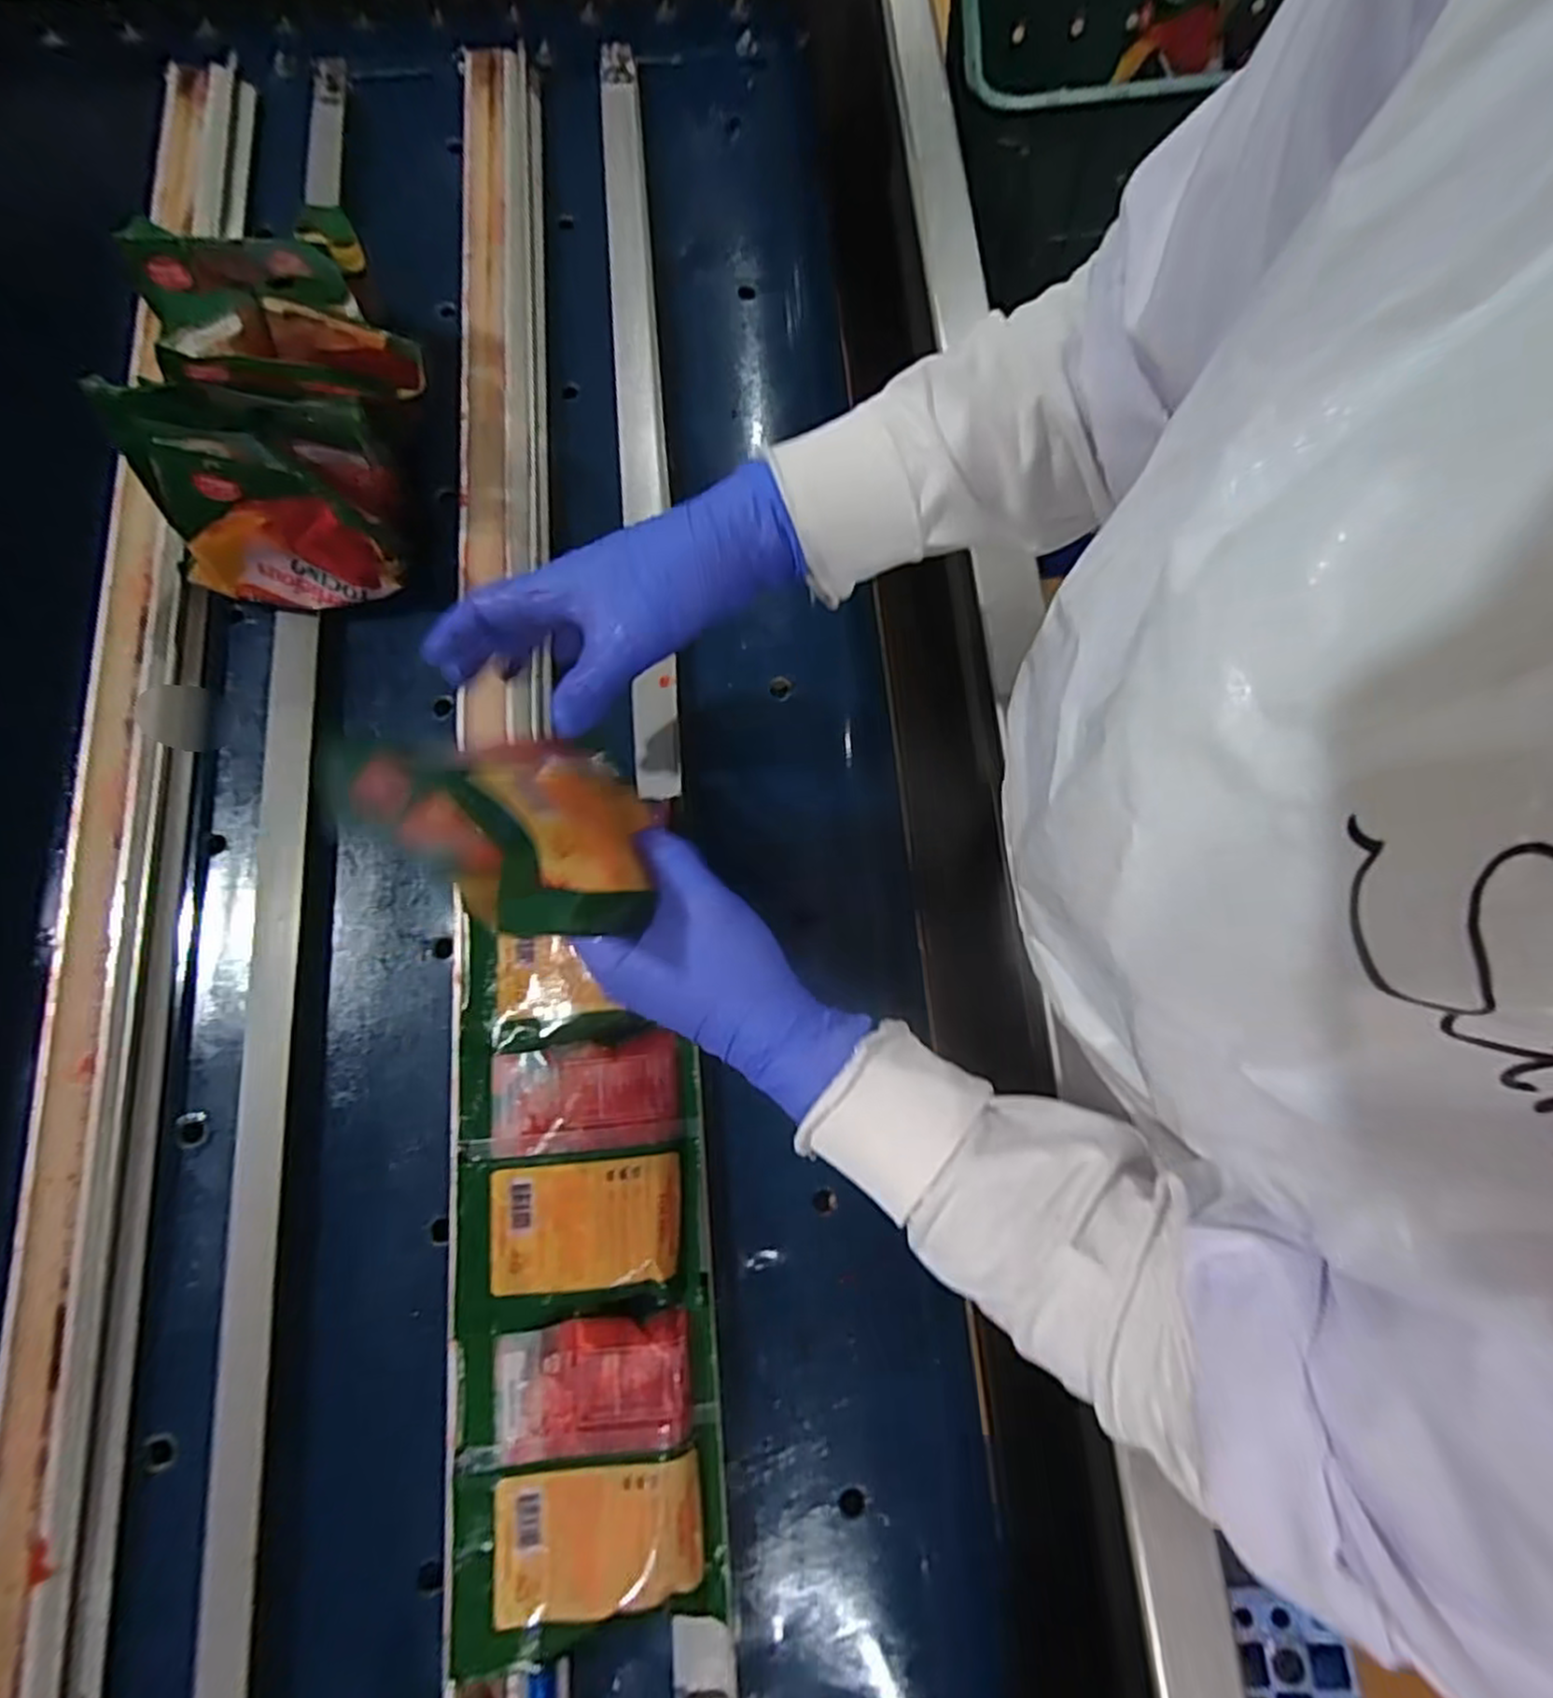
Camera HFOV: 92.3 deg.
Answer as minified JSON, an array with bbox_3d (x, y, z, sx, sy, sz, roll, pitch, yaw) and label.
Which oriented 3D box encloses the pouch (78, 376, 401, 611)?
[{"bbox_3d":[-0.304,-0.206,0.454,0.138,0.122,0.073,-2,78,6],"label":"pouch"}]

